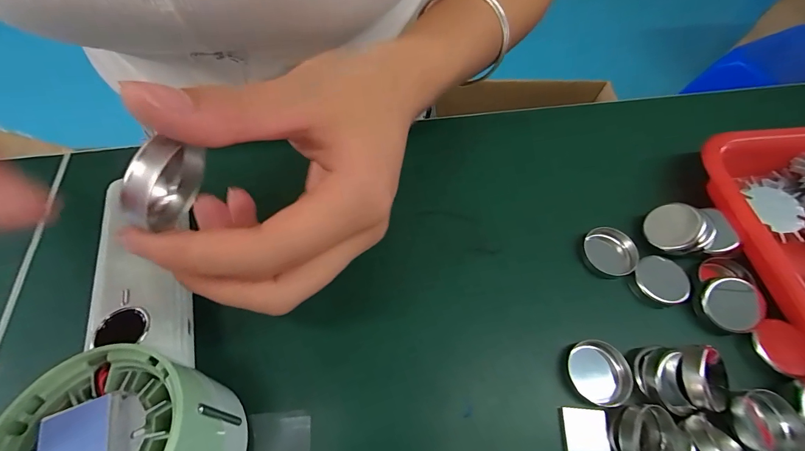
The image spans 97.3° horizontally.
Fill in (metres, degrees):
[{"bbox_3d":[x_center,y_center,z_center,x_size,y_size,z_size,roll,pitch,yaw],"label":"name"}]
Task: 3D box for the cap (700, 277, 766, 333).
[{"bbox_3d":[0.182,0.043,0.195,0.029,0.006,0.030,0,84,4],"label":"cap"}]

